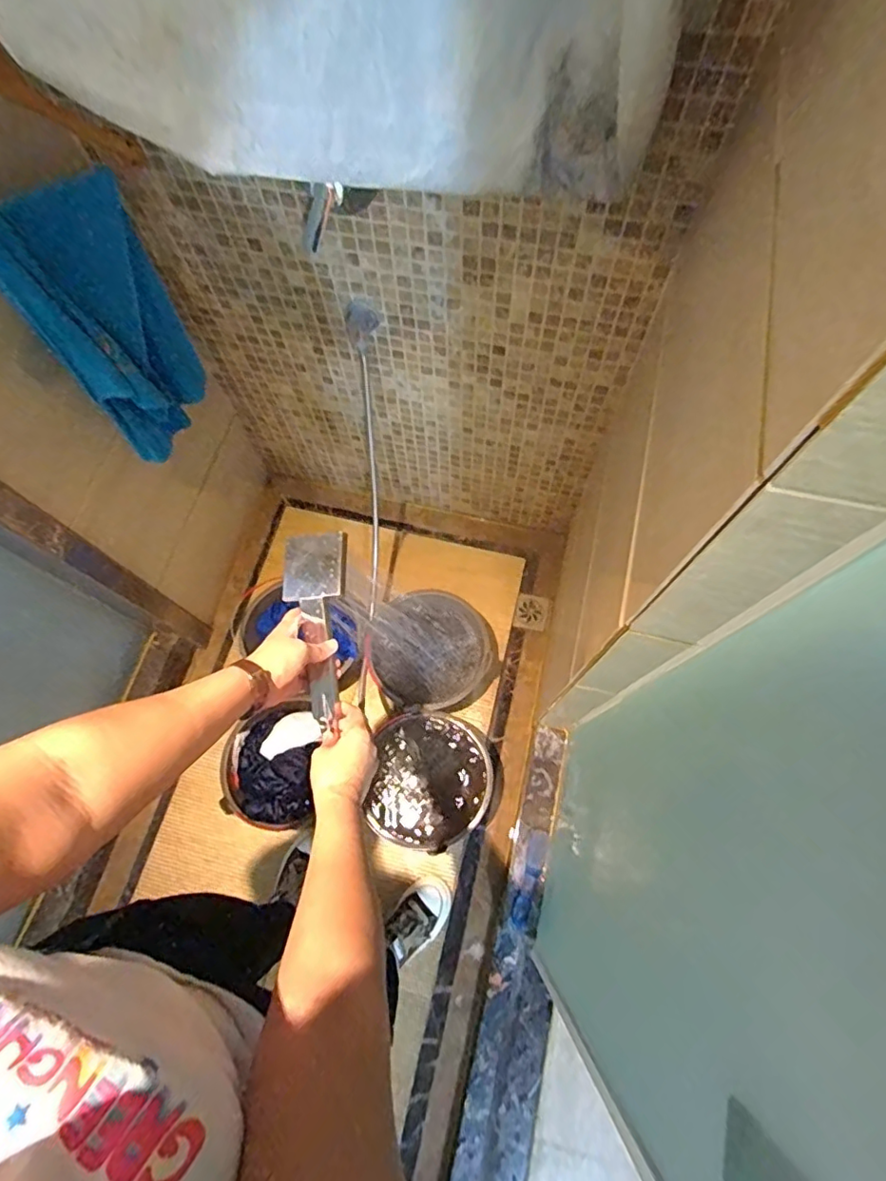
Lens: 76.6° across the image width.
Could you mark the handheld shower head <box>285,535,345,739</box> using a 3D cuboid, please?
[{"bbox_3d":[-0.147,0.050,0.674,0.074,0.029,0.229,-5,90,0],"label":"handheld shower head"}]

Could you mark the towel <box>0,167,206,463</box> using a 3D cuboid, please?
[{"bbox_3d":[-0.493,-0.411,0.870,0.050,0.419,0.235,27,73,11],"label":"towel"}]

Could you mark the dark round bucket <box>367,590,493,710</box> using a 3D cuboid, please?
[{"bbox_3d":[-0.026,0.154,1.387,0.291,0.186,0.280,-1,70,2],"label":"dark round bucket"}]

